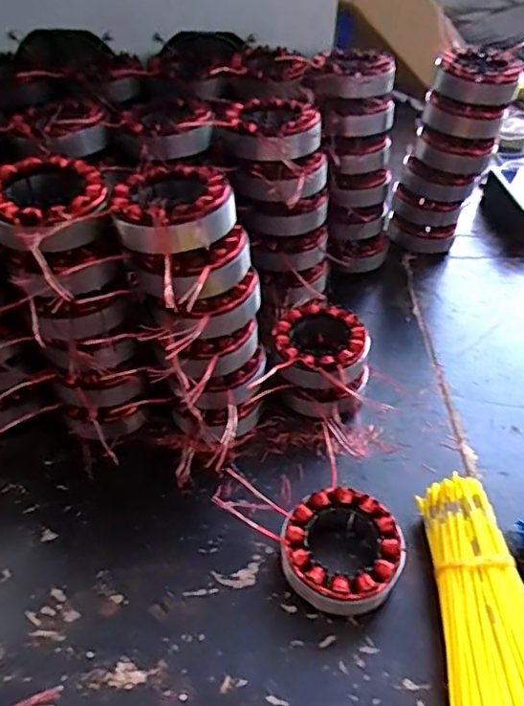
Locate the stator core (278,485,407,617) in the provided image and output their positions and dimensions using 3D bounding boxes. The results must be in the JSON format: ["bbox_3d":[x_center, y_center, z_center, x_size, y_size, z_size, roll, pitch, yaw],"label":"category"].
[{"bbox_3d":[0.057,0.152,0.421,0.087,0.038,0.093,1,45,-1],"label":"stator core"}]

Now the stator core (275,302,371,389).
[{"bbox_3d":[0.054,-0.004,0.528,0.086,0.039,0.100,1,45,-2],"label":"stator core"}]

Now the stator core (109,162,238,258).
[{"bbox_3d":[-0.065,-0.108,0.404,0.078,0.034,0.090,26,49,22],"label":"stator core"}]

